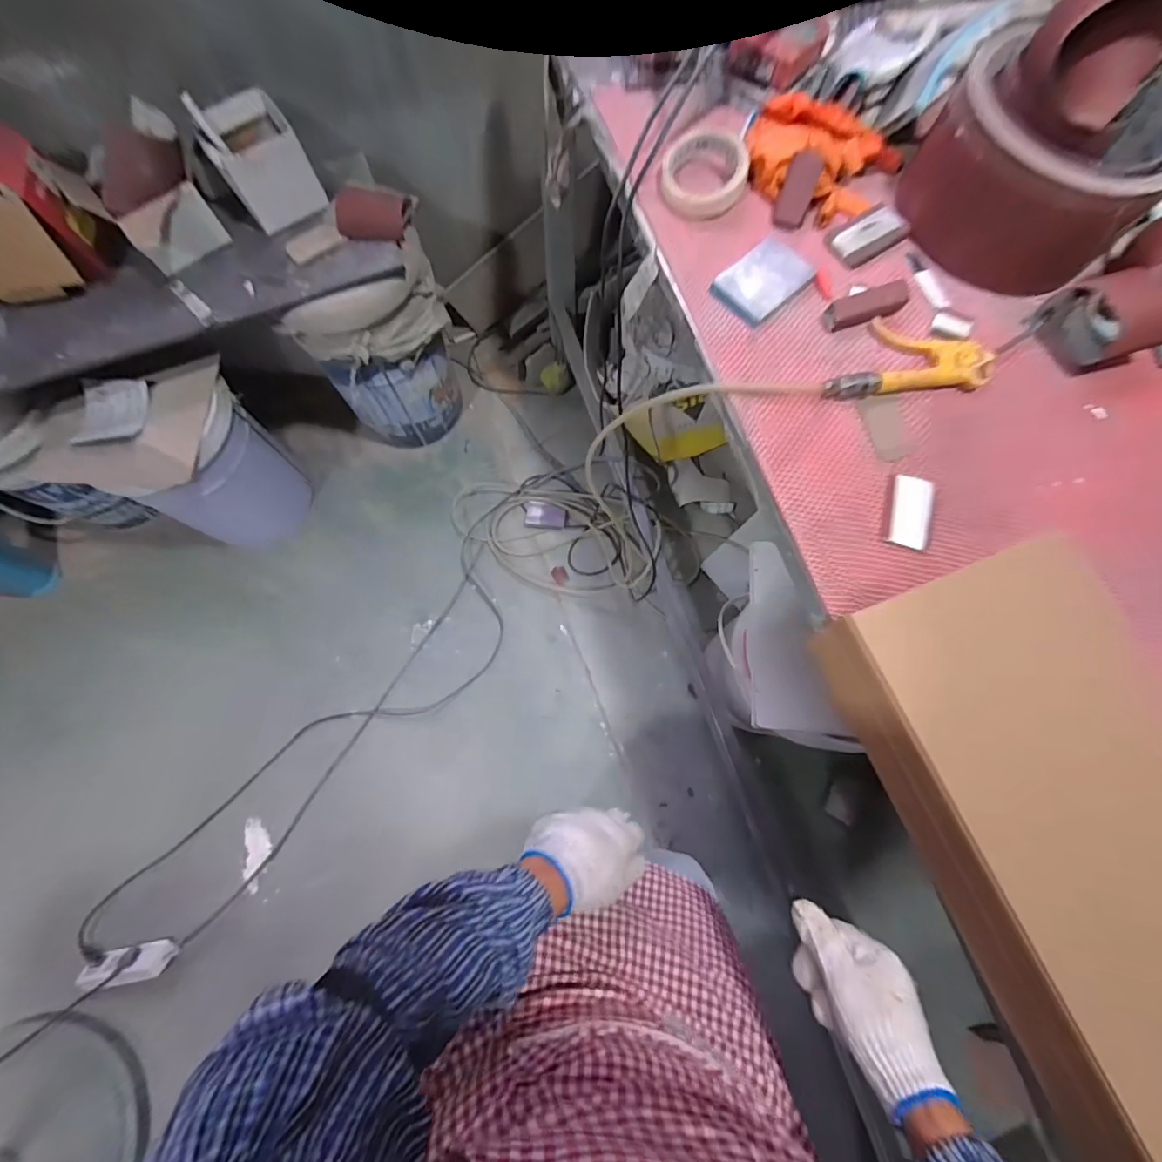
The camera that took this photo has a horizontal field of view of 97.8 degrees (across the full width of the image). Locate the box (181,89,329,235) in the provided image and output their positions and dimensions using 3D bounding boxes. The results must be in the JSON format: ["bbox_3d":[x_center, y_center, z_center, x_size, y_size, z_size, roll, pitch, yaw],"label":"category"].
[{"bbox_3d":[-0.550,-0.723,0.862,0.142,0.107,0.159,-35,77,-10],"label":"box"}]

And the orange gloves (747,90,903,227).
[{"bbox_3d":[0.269,-0.469,0.568,0.167,0.049,0.120,8,74,2],"label":"orange gloves"}]

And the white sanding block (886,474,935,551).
[{"bbox_3d":[0.312,-0.065,0.480,0.039,0.012,0.071,17,75,4],"label":"white sanding block"}]

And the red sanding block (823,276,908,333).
[{"bbox_3d":[0.296,-0.285,0.525,0.081,0.020,0.030,-16,76,9],"label":"red sanding block"}]

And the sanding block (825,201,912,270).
[{"bbox_3d":[0.318,-0.384,0.560,0.085,0.015,0.049,-29,76,-8],"label":"sanding block"}]

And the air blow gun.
[{"bbox_3d":[0.365,-0.233,0.521,0.236,0.026,0.082,-7,74,-2],"label":"air blow gun"}]

